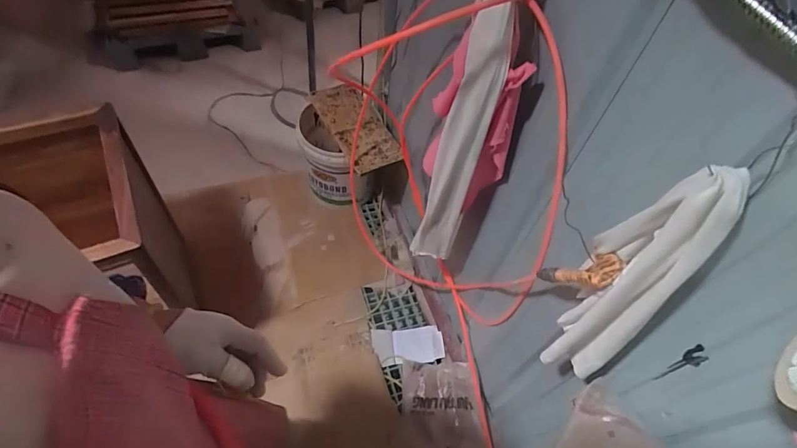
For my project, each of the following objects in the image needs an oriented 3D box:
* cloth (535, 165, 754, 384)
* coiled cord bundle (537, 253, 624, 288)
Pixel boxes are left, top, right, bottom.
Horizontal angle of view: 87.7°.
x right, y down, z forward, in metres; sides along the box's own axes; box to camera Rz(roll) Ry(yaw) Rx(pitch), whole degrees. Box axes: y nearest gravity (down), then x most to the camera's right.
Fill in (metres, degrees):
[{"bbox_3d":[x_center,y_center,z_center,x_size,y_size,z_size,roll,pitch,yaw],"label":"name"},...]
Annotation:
[{"bbox_3d":[0.319,0.082,0.589,0.072,0.407,0.112,17,53,5],"label":"cloth"},{"bbox_3d":[0.272,0.077,0.636,0.042,0.195,0.038,-15,83,-17],"label":"coiled cord bundle"}]

